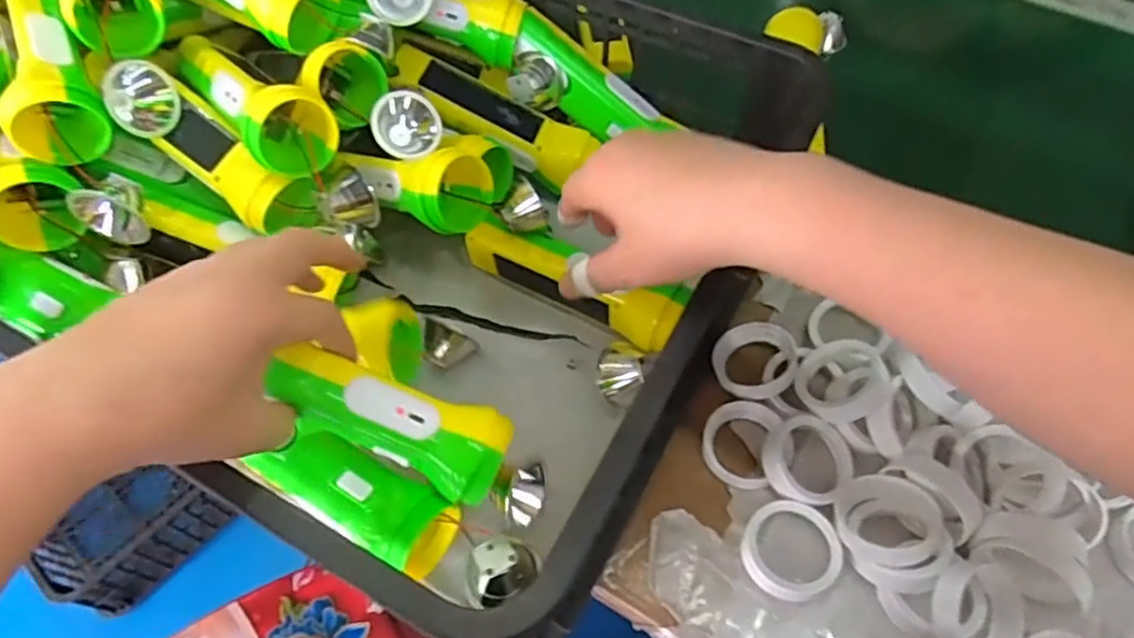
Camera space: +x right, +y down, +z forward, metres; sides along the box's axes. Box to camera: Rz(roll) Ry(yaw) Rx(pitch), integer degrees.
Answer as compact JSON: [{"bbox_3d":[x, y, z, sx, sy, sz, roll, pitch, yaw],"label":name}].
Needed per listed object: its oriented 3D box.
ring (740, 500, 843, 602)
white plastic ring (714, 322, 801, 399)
[{"bbox_3d":[0.131,0.135,0.396,0.054,0.015,0.054,0,58,0],"label":"ring"},{"bbox_3d":[0.128,0.029,0.459,0.055,0.013,0.055,-9,62,18],"label":"white plastic ring"}]

